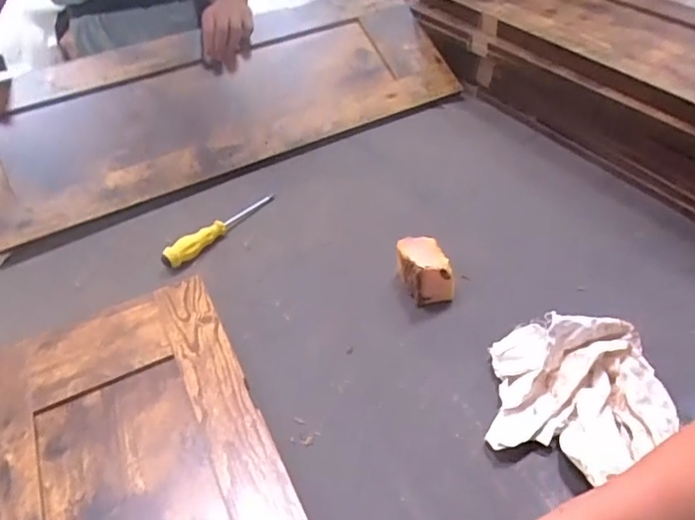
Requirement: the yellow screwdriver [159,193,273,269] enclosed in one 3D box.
[{"bbox_3d":[-0.176,-0.051,0.802,0.023,0.026,0.184,29,53,31],"label":"yellow screwdriver"}]

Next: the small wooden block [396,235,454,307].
[{"bbox_3d":[0.091,0.010,0.680,0.048,0.049,0.070,-14,44,-8],"label":"small wooden block"}]

